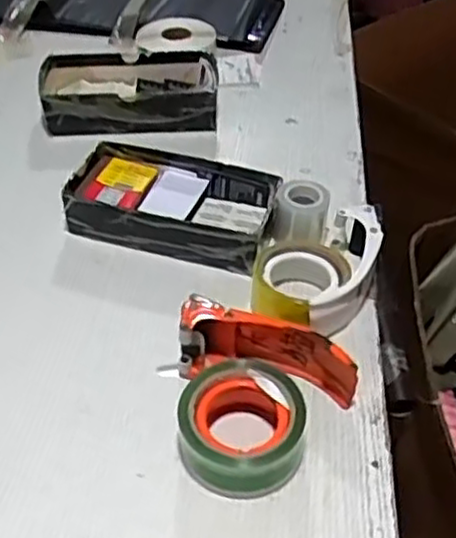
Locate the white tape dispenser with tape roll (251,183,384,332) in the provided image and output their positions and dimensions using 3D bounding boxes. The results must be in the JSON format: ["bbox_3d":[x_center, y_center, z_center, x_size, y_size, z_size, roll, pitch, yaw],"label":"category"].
[{"bbox_3d":[0.087,-0.008,0.700,0.111,0.058,0.165,12,44,10],"label":"white tape dispenser with tape roll"}]

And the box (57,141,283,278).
[{"bbox_3d":[-0.058,-0.066,0.776,0.213,0.056,0.115,12,44,11],"label":"box"}]

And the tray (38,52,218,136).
[{"bbox_3d":[-0.127,-0.225,0.929,0.229,0.046,0.131,-2,43,-5],"label":"tray"}]

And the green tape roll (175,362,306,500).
[{"bbox_3d":[0.010,0.126,0.569,0.096,0.059,0.091,1,43,-1],"label":"green tape roll"}]

